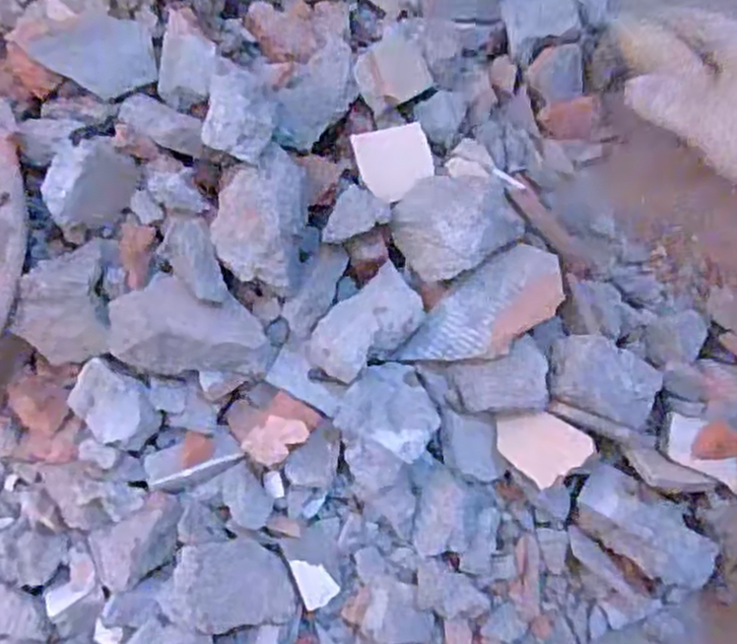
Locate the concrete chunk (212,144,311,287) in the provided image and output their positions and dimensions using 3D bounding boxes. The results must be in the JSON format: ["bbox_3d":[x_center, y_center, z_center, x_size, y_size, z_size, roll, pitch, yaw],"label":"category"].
[{"bbox_3d":[-0.062,-0.061,0.430,0.049,0.028,0.075,5,81,1],"label":"concrete chunk"}]

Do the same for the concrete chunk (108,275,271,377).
[{"bbox_3d":[-0.103,0.006,0.448,0.088,0.041,0.060,18,82,1],"label":"concrete chunk"}]

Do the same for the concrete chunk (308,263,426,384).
[{"bbox_3d":[-0.001,0.002,0.453,0.073,0.028,0.042,-42,84,-6],"label":"concrete chunk"}]

